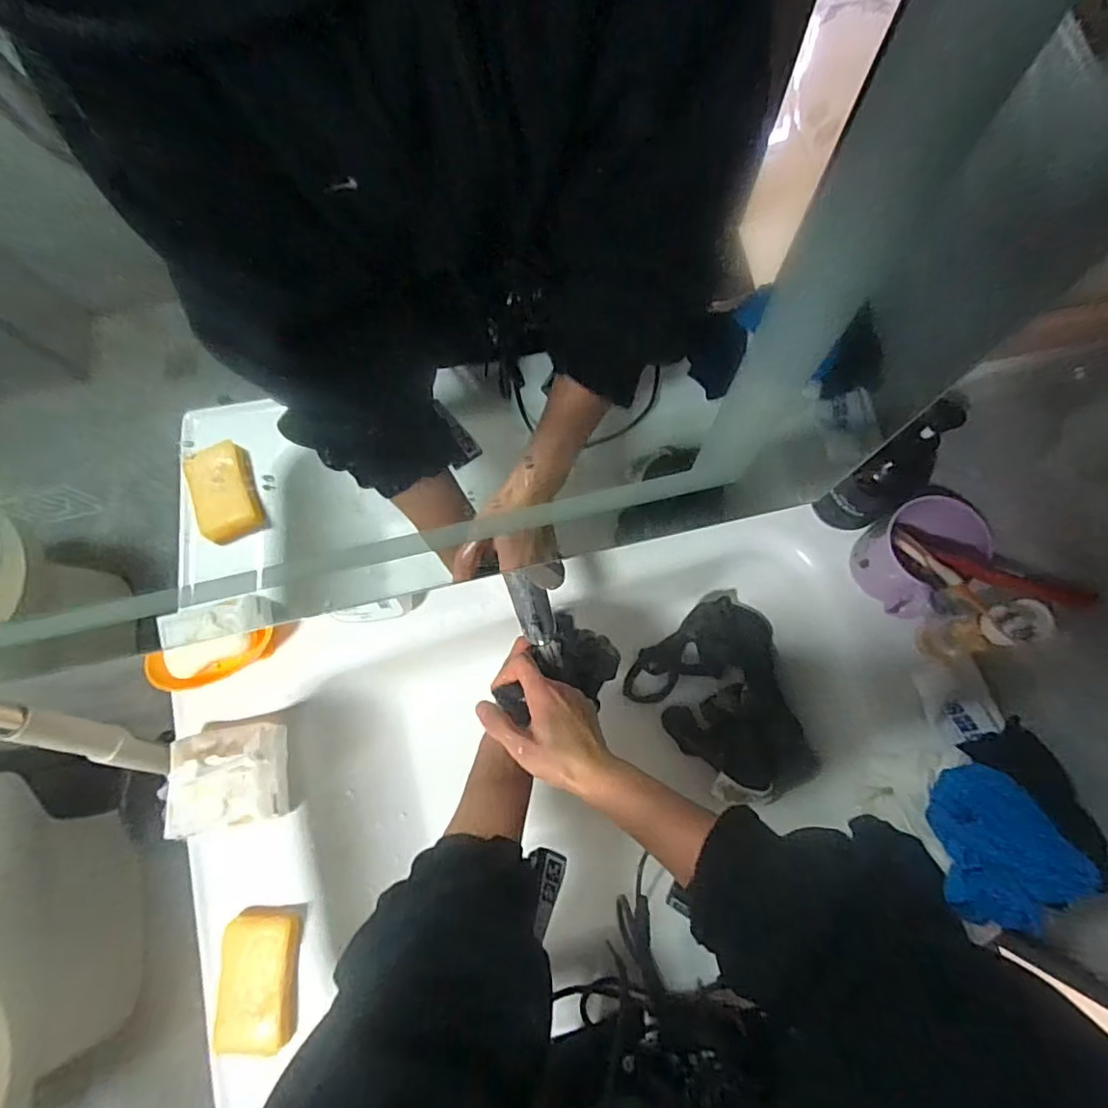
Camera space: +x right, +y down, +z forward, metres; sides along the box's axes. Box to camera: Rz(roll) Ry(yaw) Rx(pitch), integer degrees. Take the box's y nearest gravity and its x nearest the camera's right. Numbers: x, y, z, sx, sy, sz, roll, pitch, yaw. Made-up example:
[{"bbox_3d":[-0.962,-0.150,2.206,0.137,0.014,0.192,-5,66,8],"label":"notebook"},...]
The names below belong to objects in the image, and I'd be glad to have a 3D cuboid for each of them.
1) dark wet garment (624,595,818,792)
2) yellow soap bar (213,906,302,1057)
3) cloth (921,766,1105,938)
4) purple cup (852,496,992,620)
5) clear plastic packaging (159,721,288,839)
[{"bbox_3d":[0.190,0.172,0.676,0.174,0.040,0.211,-22,73,26],"label":"dark wet garment"},{"bbox_3d":[-0.270,0.392,0.517,0.066,0.027,0.108,-5,76,0],"label":"yellow soap bar"},{"bbox_3d":[0.371,0.244,0.462,0.093,0.051,0.115,17,77,6],"label":"cloth"},{"bbox_3d":[0.347,-0.001,0.547,0.090,0.097,0.084,0,76,2],"label":"purple cup"},{"bbox_3d":[-0.319,0.215,0.545,0.102,0.049,0.097,-6,76,0],"label":"clear plastic packaging"}]

